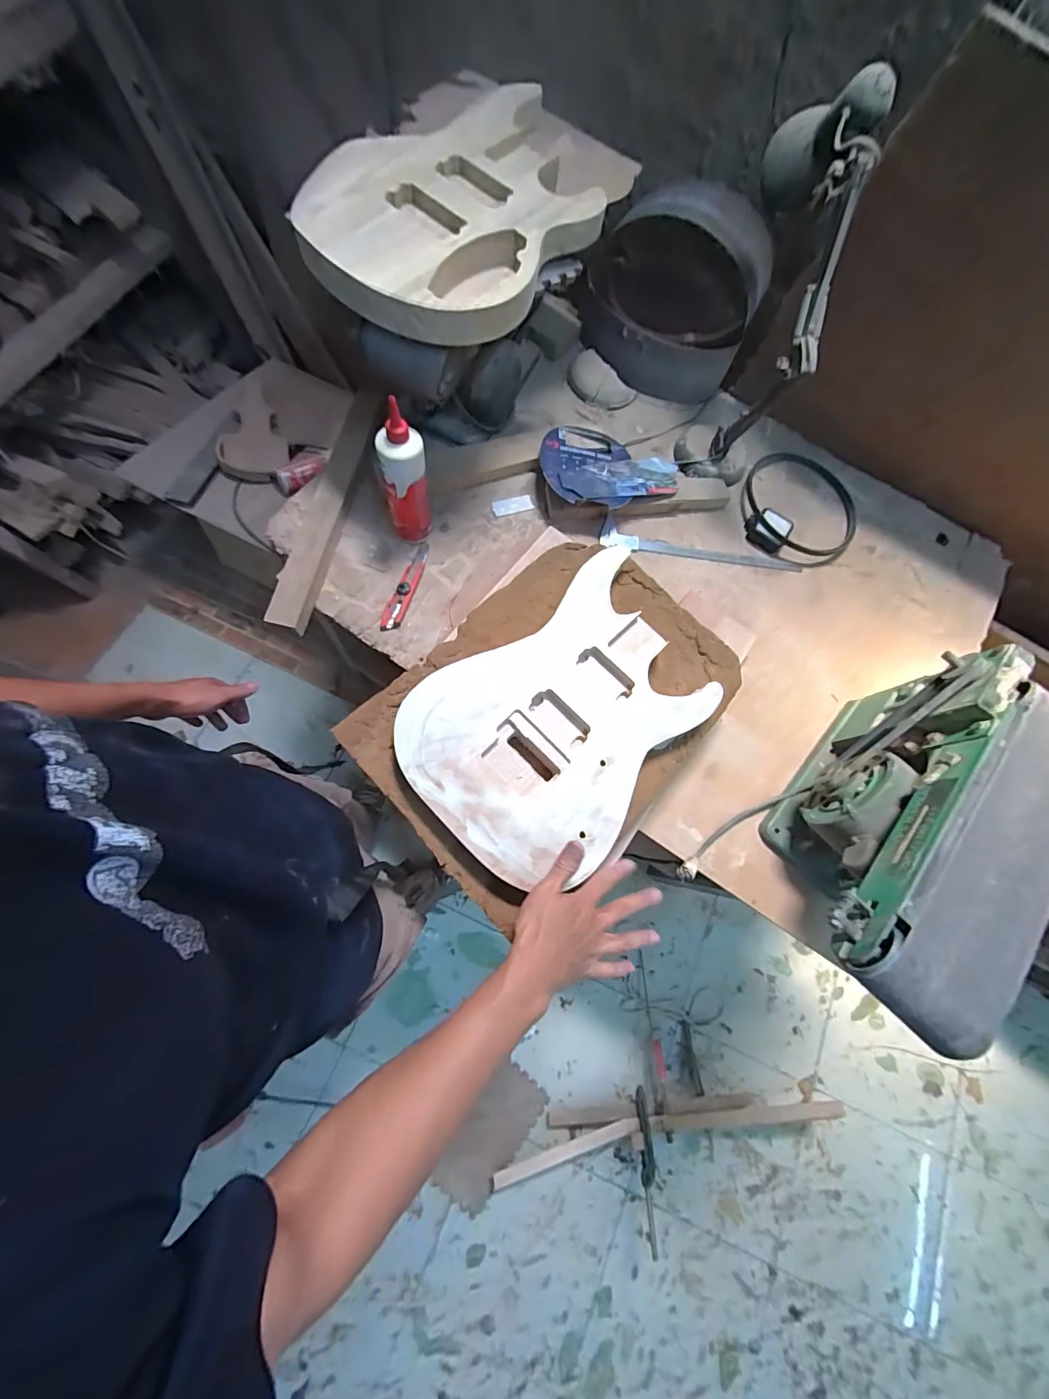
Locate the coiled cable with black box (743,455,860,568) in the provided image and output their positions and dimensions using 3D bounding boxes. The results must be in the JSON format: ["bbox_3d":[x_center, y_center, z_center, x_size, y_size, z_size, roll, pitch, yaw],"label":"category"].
[{"bbox_3d":[0.530,-0.375,0.871,0.226,0.030,0.260,22,74,1],"label":"coiled cable with black box"}]

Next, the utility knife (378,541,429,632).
[{"bbox_3d":[-0.197,-0.191,0.758,0.031,0.018,0.170,19,74,0],"label":"utility knife"}]

